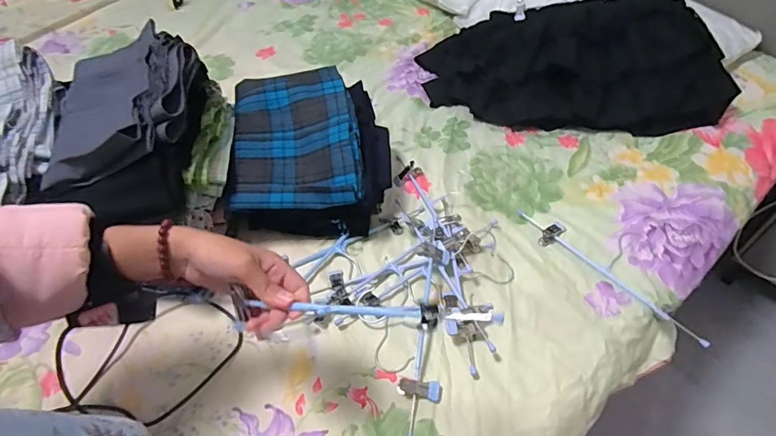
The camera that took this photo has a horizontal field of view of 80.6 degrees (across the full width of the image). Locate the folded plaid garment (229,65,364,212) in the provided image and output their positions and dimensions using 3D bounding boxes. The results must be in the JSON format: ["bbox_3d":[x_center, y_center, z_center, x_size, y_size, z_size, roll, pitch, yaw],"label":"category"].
[{"bbox_3d":[-0.146,-0.136,0.727,0.190,0.044,0.288,-7,52,-2],"label":"folded plaid garment"}]

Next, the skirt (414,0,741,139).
[{"bbox_3d":[0.342,-0.322,0.892,0.563,0.140,0.292,10,53,12],"label":"skirt"}]

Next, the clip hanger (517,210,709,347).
[{"bbox_3d":[0.337,0.061,0.684,0.299,0.028,0.102,36,63,28],"label":"clip hanger"}]

